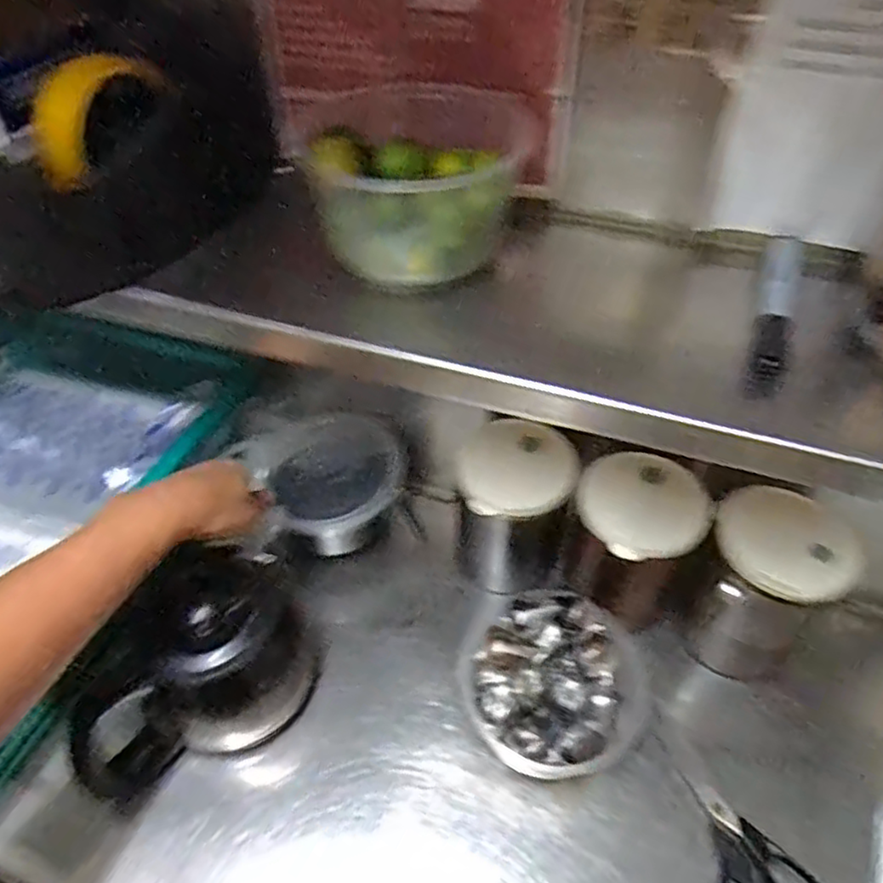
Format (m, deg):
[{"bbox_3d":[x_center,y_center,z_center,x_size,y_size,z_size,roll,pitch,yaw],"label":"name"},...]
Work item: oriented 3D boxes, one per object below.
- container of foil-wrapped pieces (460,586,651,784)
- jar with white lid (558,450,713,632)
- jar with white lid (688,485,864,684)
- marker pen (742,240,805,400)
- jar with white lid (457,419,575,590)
[{"bbox_3d":[0.086,0.195,0.529,0.126,0.086,0.131,0,47,0],"label":"container of foil-wrapped pieces"},{"bbox_3d":[0.165,0.081,0.578,0.106,0.094,0.113,28,53,25],"label":"jar with white lid"},{"bbox_3d":[0.255,0.128,0.547,0.104,0.137,0.112,0,47,0],"label":"jar with white lid"},{"bbox_3d":[0.193,-0.077,0.385,0.019,0.015,0.131,16,49,15],"label":"marker pen"},{"bbox_3d":[0.066,0.061,0.621,0.101,0.129,0.108,0,47,0],"label":"jar with white lid"}]

